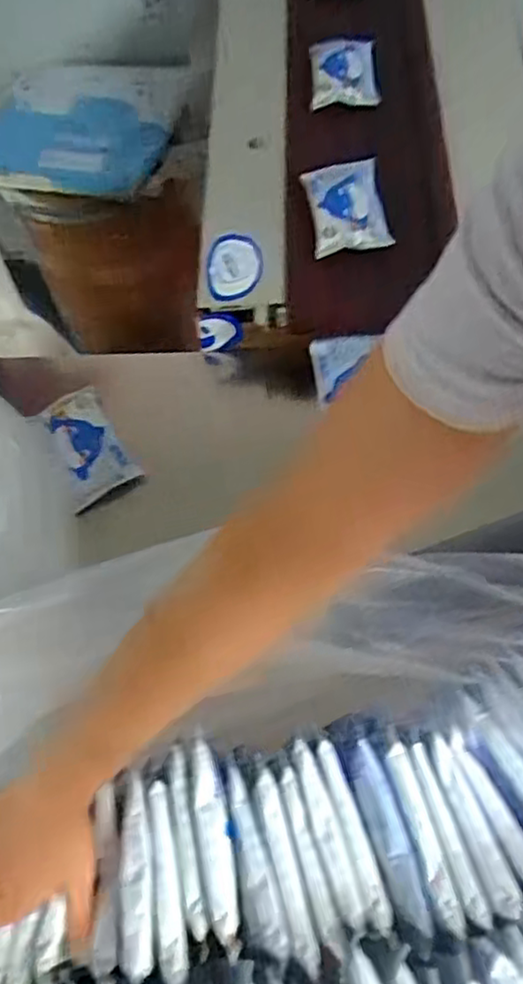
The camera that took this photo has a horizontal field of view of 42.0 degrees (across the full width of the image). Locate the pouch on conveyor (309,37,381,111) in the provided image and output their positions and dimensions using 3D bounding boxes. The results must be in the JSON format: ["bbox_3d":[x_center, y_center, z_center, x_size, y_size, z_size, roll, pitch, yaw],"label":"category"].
[{"bbox_3d":[0.112,-0.576,0.927,0.087,0.013,0.144,-1,64,3],"label":"pouch on conveyor"}]

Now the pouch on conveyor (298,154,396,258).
[{"bbox_3d":[0.100,-0.343,0.808,0.090,0.015,0.142,-8,64,0],"label":"pouch on conveyor"}]

